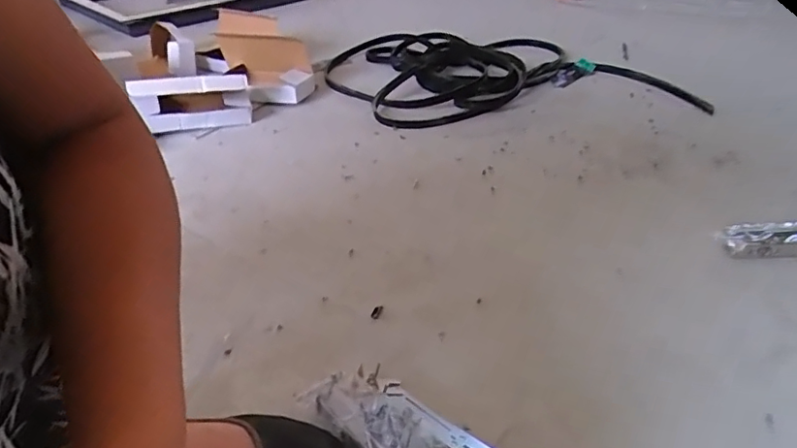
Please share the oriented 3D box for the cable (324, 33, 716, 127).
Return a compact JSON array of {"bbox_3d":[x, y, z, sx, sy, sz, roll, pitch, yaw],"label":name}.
[{"bbox_3d":[0.231,-0.396,1.347,0.781,0.063,0.584,-5,34,-4],"label":"cable"}]

